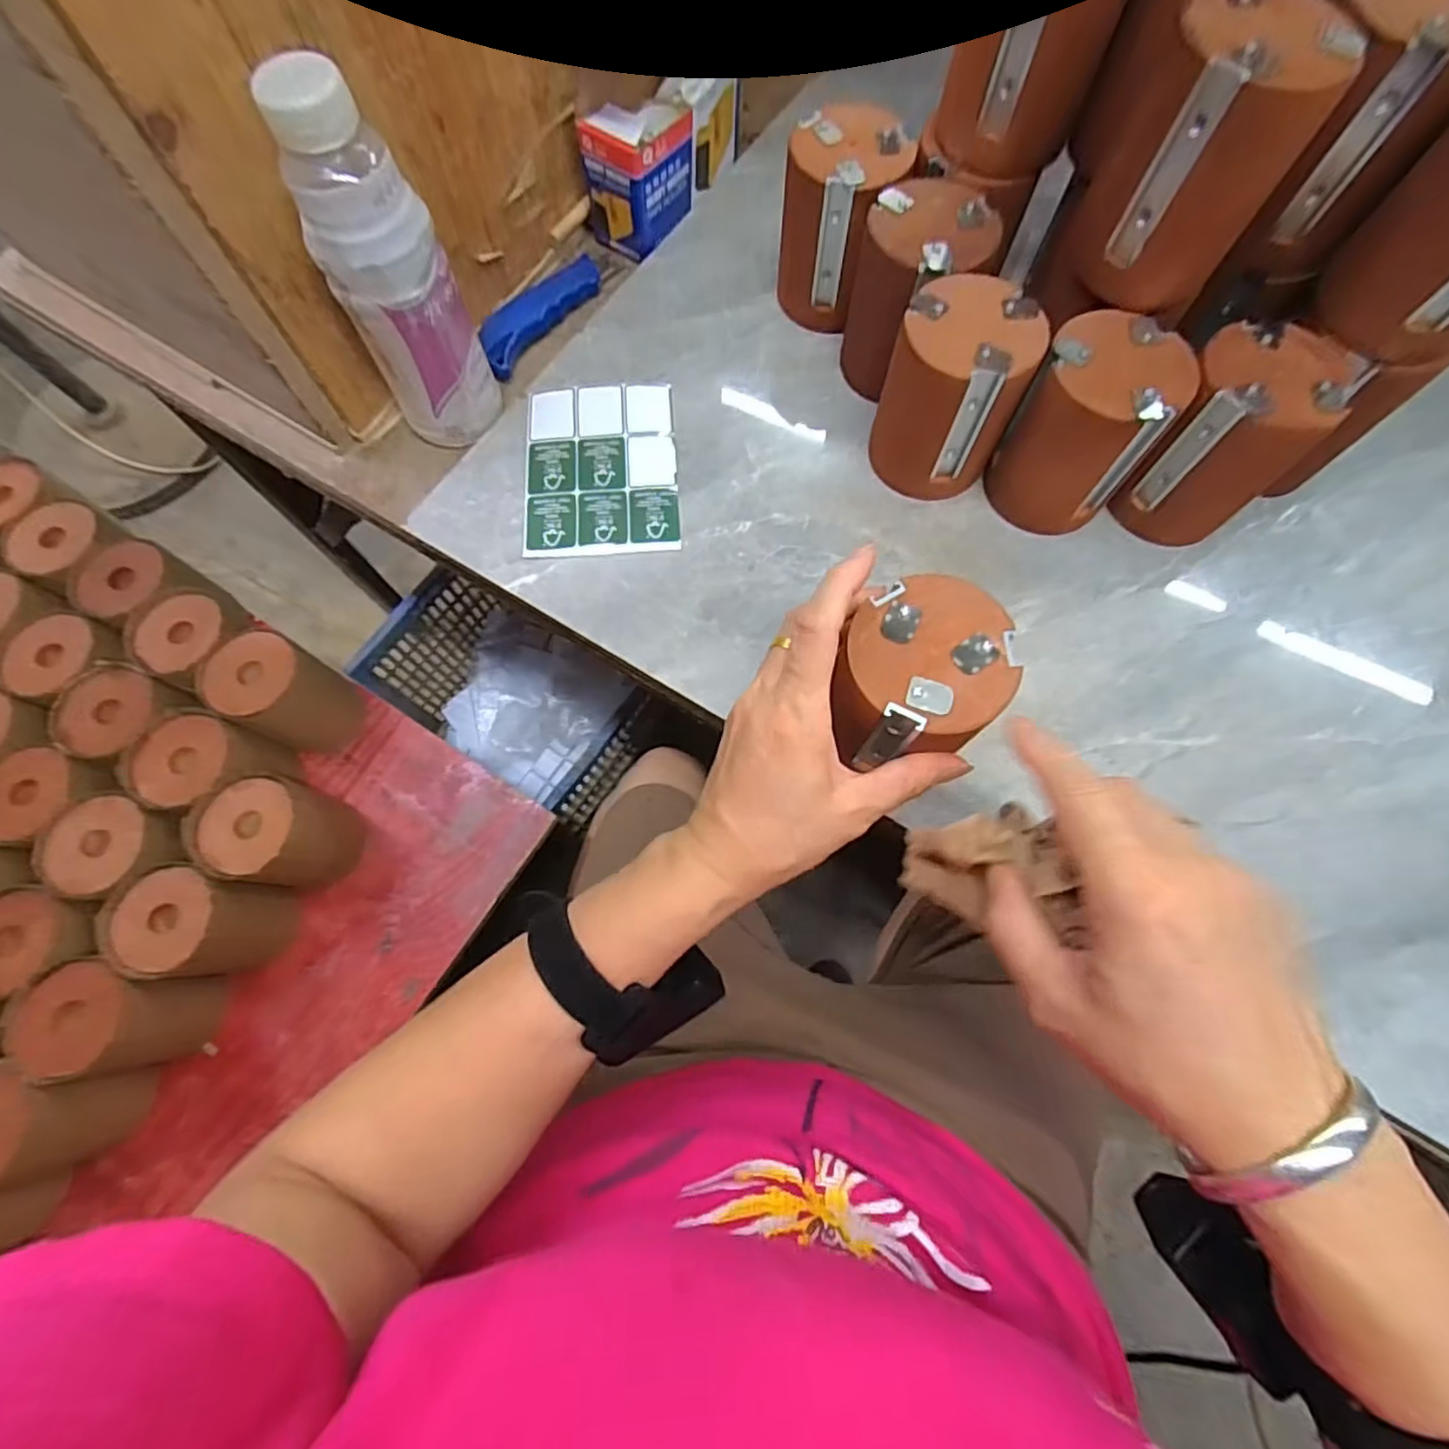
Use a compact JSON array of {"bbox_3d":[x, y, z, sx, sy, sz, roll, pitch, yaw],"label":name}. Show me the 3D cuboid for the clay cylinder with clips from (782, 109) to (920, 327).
[{"bbox_3d":[0.081,-0.339,0.450,0.079,0.095,0.077,0,72,1],"label":"clay cylinder with clips"}]

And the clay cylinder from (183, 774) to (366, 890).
[{"bbox_3d":[-0.388,0.096,0.584,0.082,0.115,0.083,14,73,5],"label":"clay cylinder"}]

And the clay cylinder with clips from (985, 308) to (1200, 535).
[{"bbox_3d":[0.214,-0.174,0.398,0.078,0.101,0.072,37,76,11],"label":"clay cylinder with clips"}]

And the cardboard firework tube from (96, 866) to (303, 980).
[{"bbox_3d":[-0.430,0.165,0.553,0.089,0.107,0.080,8,73,3],"label":"cardboard firework tube"}]

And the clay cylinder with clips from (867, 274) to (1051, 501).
[{"bbox_3d":[0.140,-0.200,0.407,0.079,0.101,0.076,31,75,10],"label":"clay cylinder with clips"}]

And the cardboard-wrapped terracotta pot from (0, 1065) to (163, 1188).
[{"bbox_3d":[-0.518,0.300,0.514,0.093,0.121,0.081,-16,73,-4],"label":"cardboard-wrapped terracotta pot"}]

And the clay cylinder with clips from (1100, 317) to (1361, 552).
[{"bbox_3d":[0.295,-0.167,0.394,0.074,0.100,0.073,43,77,13],"label":"clay cylinder with clips"}]

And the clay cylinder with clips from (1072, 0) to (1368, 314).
[{"bbox_3d":[0.232,-0.277,0.326,0.077,0.099,0.072,32,75,10],"label":"clay cylinder with clips"}]

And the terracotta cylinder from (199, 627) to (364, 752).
[{"bbox_3d":[-0.403,-0.027,0.614,0.094,0.100,0.080,25,74,8],"label":"terracotta cylinder"}]

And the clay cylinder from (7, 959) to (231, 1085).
[{"bbox_3d":[-0.481,0.234,0.535,0.079,0.110,0.079,-1,72,0],"label":"clay cylinder"}]

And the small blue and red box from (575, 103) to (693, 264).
[{"bbox_3d":[-0.061,-0.419,0.501,0.057,0.077,0.079,36,76,11],"label":"small blue and red box"}]

